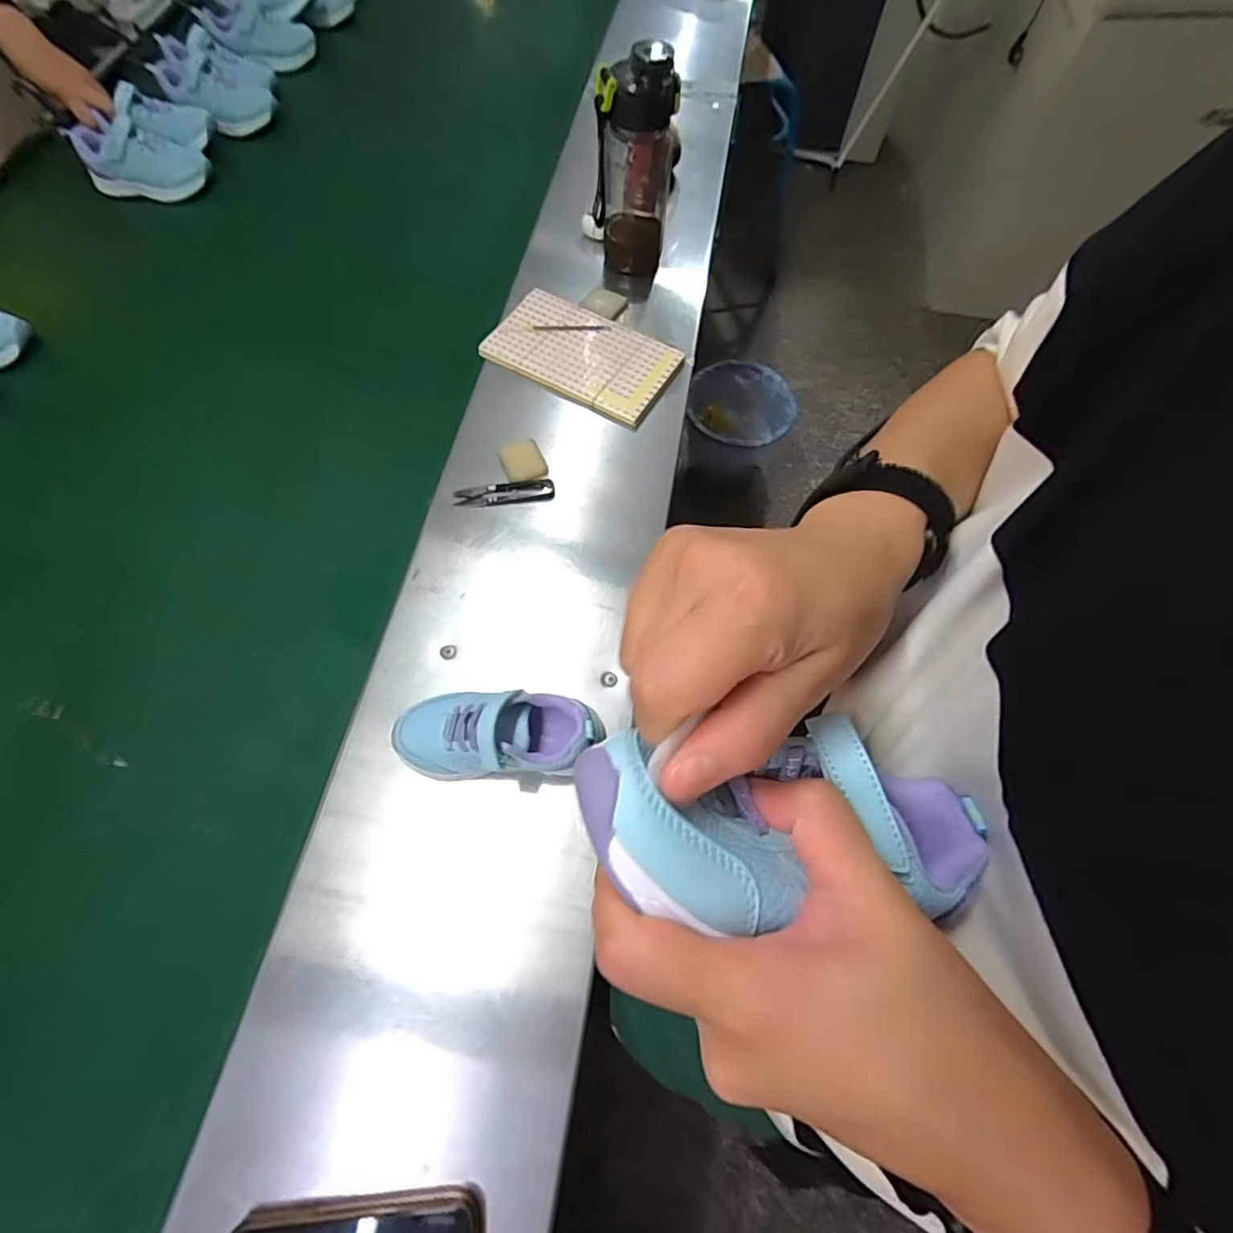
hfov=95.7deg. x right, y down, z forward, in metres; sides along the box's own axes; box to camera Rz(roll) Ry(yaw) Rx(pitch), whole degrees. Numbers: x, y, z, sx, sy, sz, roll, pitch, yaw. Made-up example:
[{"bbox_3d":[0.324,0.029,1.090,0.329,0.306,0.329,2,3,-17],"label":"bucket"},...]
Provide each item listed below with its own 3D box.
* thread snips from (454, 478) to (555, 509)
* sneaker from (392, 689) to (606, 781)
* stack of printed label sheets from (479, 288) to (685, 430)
[{"bbox_3d":[-0.114,-0.127,0.571,0.099,0.008,0.028,-5,69,-3],"label":"thread snips"},{"bbox_3d":[-0.096,0.091,0.443,0.154,0.076,0.062,-2,68,-2],"label":"sneaker"},{"bbox_3d":[-0.038,-0.302,0.641,0.206,0.011,0.119,28,71,10],"label":"stack of printed label sheets"}]

